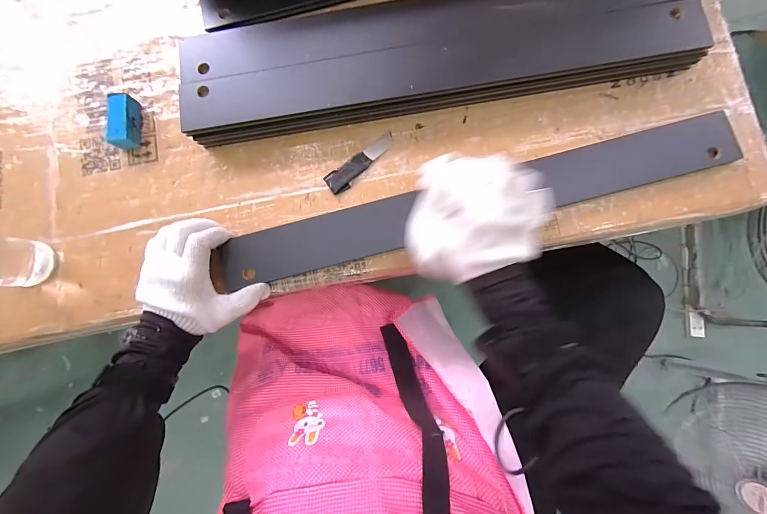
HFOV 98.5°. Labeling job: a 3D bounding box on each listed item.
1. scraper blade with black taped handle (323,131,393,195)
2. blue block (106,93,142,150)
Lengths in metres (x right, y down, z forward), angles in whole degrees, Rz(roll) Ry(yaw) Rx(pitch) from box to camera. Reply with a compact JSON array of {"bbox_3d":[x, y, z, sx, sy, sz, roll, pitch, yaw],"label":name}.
[{"bbox_3d":[-0.026,-0.116,0.408,0.100,0.004,0.027,-36,84,-2],"label":"scraper blade with black taped handle"},{"bbox_3d":[-0.321,-0.169,0.412,0.026,0.029,0.068,-1,84,2],"label":"blue block"}]

